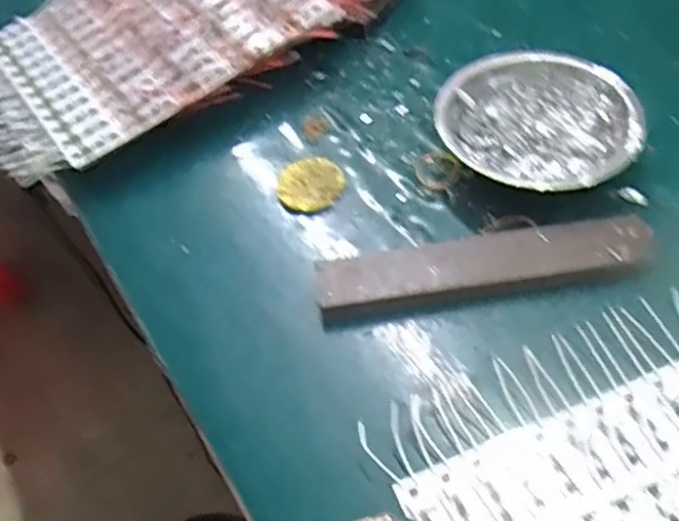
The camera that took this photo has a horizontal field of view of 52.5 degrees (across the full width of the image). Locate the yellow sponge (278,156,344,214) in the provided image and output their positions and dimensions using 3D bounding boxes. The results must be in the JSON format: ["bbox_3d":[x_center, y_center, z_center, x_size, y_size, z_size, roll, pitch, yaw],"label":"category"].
[{"bbox_3d":[-0.020,-0.054,0.476,0.045,0.010,0.039,-17,54,-5],"label":"yellow sponge"}]

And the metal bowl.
[{"bbox_3d":[0.131,-0.086,0.459,0.120,0.038,0.123,-3,54,5],"label":"metal bowl"}]

